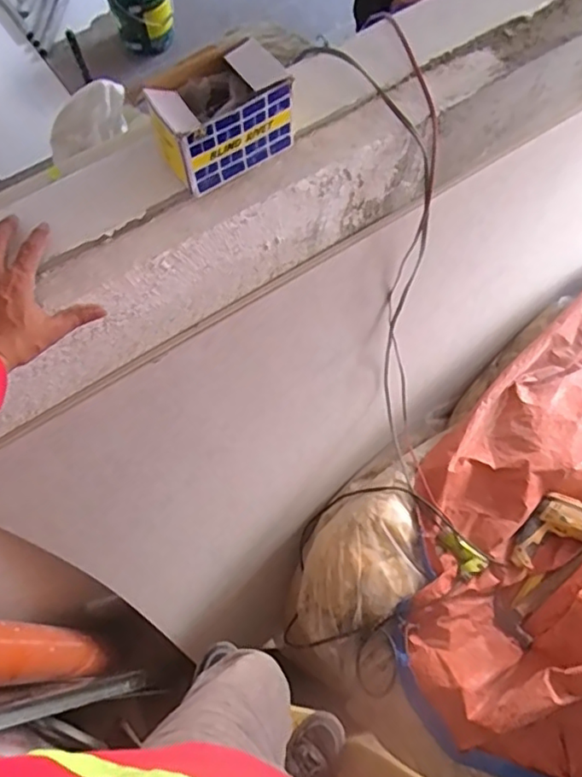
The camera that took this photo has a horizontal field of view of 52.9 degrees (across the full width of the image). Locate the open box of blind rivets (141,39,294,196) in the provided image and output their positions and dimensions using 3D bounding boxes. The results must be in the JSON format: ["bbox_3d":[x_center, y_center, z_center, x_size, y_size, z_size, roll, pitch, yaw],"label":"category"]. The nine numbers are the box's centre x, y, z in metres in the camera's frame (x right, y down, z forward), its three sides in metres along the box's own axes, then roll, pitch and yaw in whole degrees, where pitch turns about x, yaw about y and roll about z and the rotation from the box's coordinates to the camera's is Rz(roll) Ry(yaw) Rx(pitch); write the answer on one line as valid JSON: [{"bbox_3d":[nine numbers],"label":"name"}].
[{"bbox_3d":[-0.072,-0.289,0.638,0.144,0.107,0.086,-32,68,-12],"label":"open box of blind rivets"}]

